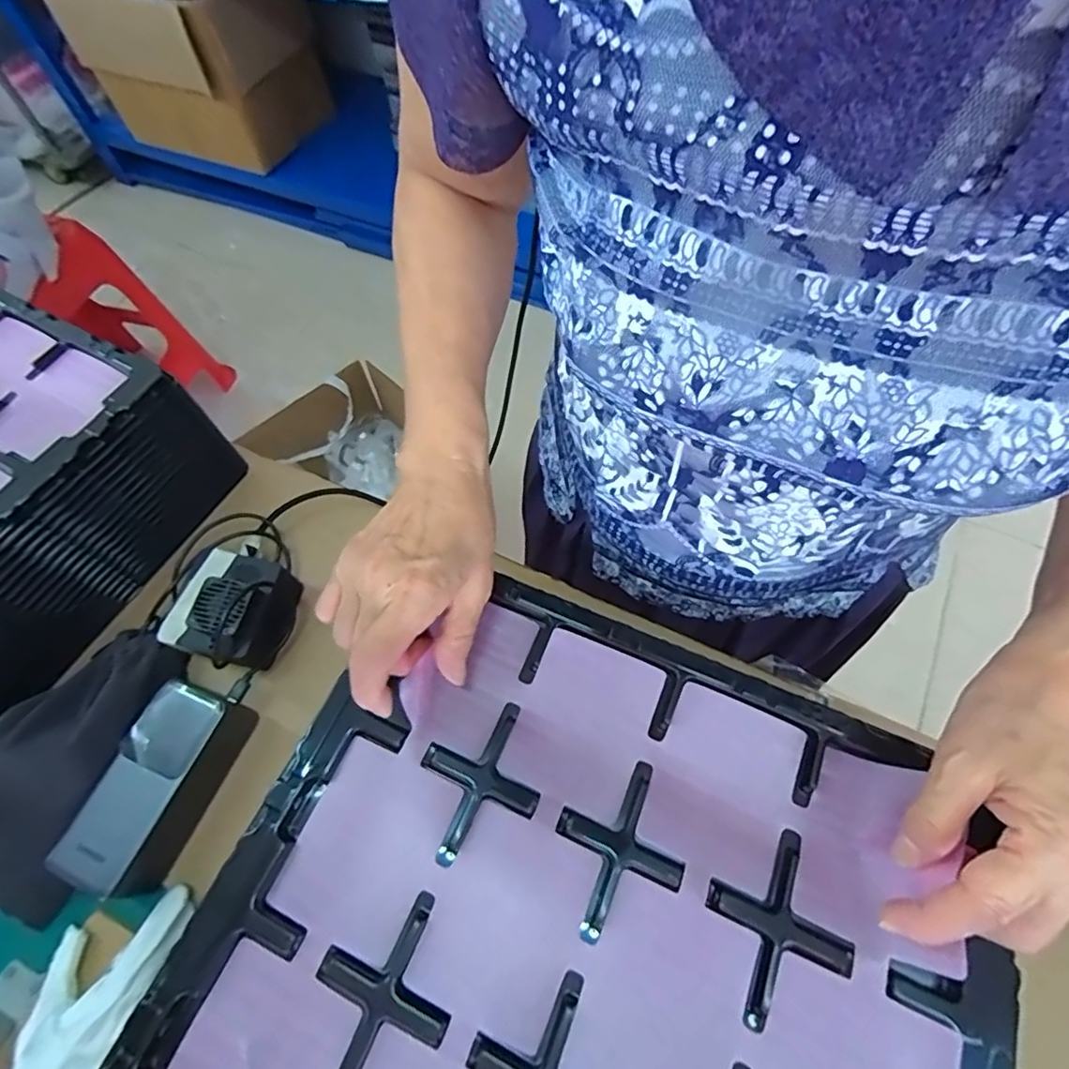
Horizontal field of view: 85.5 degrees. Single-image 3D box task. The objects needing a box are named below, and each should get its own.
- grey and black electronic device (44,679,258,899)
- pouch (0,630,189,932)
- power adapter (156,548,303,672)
[{"bbox_3d":[-0.258,0.174,0.404,0.061,0.052,0.128,18,65,12],"label":"grey and black electronic device"},{"bbox_3d":[-0.331,0.157,0.400,0.087,0.063,0.188,14,64,10],"label":"pouch"},{"bbox_3d":[-0.234,0.056,0.451,0.076,0.054,0.081,17,64,11],"label":"power adapter"}]

